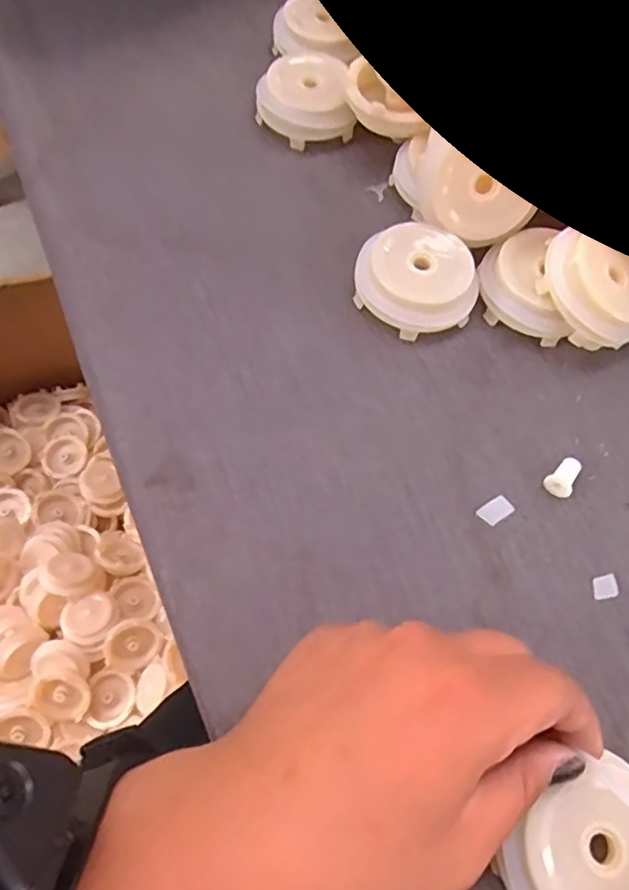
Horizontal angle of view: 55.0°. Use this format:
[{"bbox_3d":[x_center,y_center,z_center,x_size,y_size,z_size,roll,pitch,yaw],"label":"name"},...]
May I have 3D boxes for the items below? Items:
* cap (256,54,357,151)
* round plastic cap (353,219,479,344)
[{"bbox_3d":[-0.006,-0.188,0.328,0.047,0.028,0.047,-12,67,-8],"label":"cap"},{"bbox_3d":[0.049,-0.078,0.284,0.054,0.021,0.049,41,70,14],"label":"round plastic cap"}]

